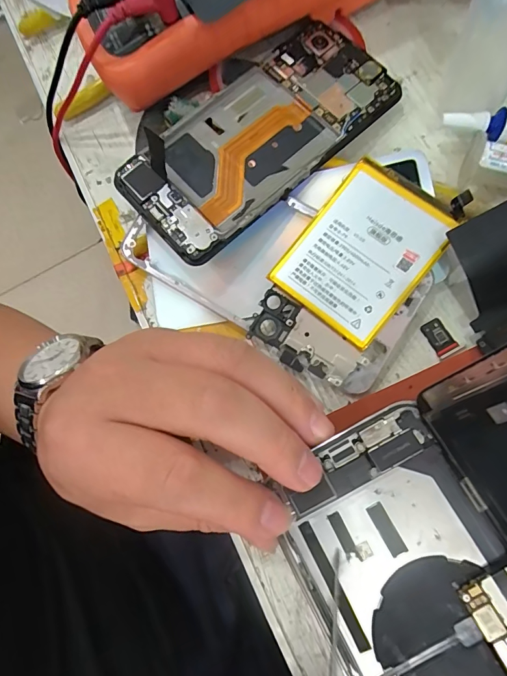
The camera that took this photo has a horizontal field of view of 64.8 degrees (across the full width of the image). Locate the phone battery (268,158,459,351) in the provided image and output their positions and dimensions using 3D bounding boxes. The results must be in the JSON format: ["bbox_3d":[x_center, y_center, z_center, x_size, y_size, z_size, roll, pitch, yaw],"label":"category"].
[{"bbox_3d":[0.054,-0.043,0.197,0.058,0.005,0.079,39,91,11],"label":"phone battery"}]

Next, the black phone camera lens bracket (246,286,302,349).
[{"bbox_3d":[0.011,-0.010,0.204,0.020,0.006,0.027,26,82,13],"label":"black phone camera lens bracket"}]

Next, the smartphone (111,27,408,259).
[{"bbox_3d":[0.004,-0.109,0.214,0.151,0.009,0.070,-41,78,-7],"label":"smartphone"}]

